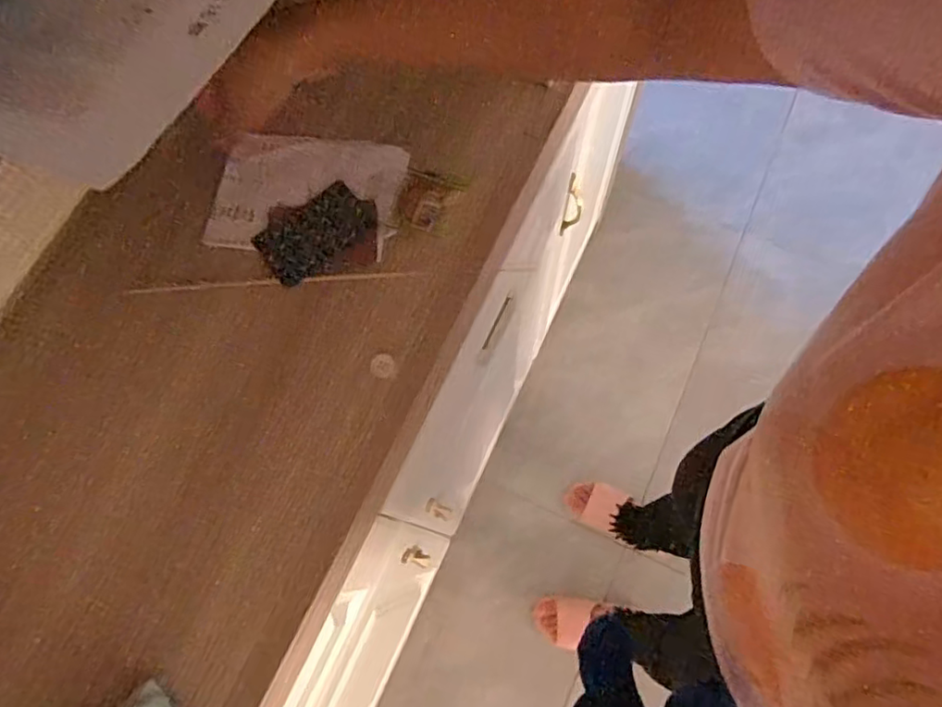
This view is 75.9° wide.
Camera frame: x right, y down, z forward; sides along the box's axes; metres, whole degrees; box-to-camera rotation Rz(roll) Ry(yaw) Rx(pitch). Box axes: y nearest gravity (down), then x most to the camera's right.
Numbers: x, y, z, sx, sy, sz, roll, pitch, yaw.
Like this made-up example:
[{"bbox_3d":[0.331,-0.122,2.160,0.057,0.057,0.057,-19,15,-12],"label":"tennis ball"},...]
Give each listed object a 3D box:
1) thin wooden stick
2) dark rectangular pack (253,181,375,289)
[{"bbox_3d":[-0.148,-0.055,0.456,0.220,0.010,0.007,-4,72,1],"label":"thin wooden stick"},{"bbox_3d":[-0.120,-0.096,0.473,0.091,0.007,0.066,-30,73,-7],"label":"dark rectangular pack"}]

